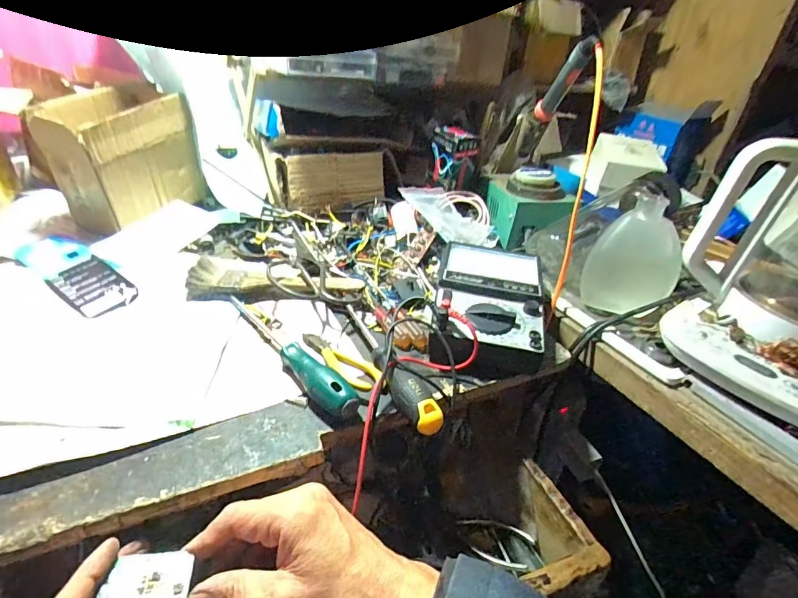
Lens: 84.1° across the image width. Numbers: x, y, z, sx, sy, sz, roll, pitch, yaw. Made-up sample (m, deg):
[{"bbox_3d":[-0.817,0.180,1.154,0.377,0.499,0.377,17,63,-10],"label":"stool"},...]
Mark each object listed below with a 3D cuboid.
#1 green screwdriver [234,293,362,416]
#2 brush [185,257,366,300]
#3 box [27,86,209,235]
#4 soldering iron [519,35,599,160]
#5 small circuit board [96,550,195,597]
[{"bbox_3d":[-0.104,0.041,0.416,0.029,0.027,0.207,-22,44,-31],"label":"green screwdriver"},{"bbox_3d":[-0.134,-0.020,0.492,0.183,0.029,0.068,8,36,5],"label":"brush"},{"bbox_3d":[-0.344,-0.176,0.567,0.096,0.145,0.155,16,38,15],"label":"box"},{"bbox_3d":[0.185,-0.237,0.537,0.022,0.210,0.024,2,76,-4],"label":"soldering iron"},{"bbox_3d":[-0.154,0.176,0.272,0.045,0.009,0.037,-2,37,-10],"label":"small circuit board"}]

